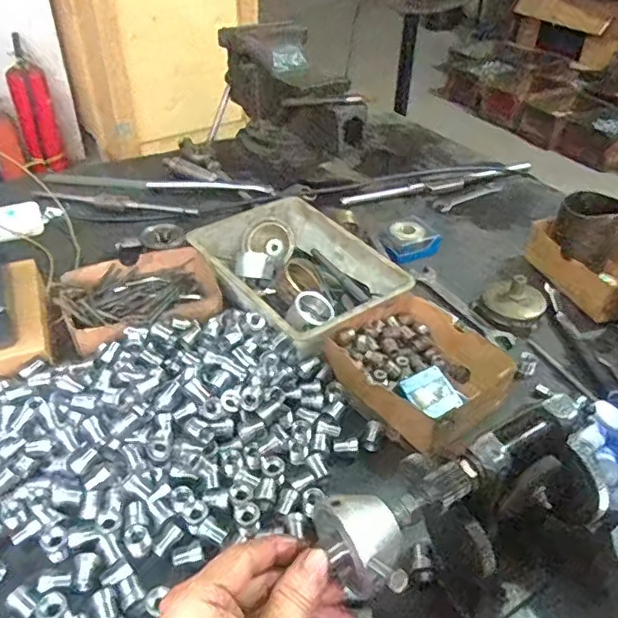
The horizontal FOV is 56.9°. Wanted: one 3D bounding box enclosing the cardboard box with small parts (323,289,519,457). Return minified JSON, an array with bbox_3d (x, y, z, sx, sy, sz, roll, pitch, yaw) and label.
[{"bbox_3d":[0.118,0.062,0.608,0.148,0.053,0.179,-26,47,-30],"label":"cardboard box with small parts"}]

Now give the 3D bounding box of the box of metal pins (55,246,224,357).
[{"bbox_3d":[-0.197,-0.013,0.680,0.187,0.035,0.145,-22,45,-27],"label":"box of metal pins"}]

